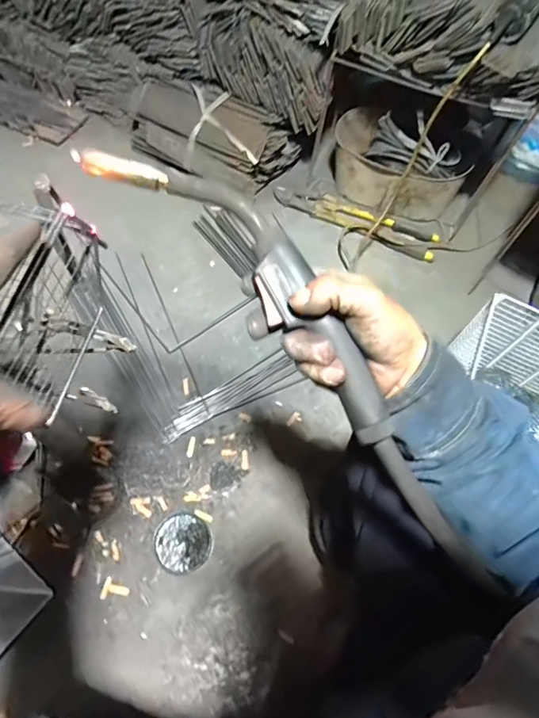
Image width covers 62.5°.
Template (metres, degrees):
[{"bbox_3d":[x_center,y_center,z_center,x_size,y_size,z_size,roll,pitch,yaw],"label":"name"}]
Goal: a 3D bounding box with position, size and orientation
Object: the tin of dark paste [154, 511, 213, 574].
[{"bbox_3d":[-0.149,0.320,0.776,0.091,0.043,0.096,1,64,-3],"label":"tin of dark paste"}]

